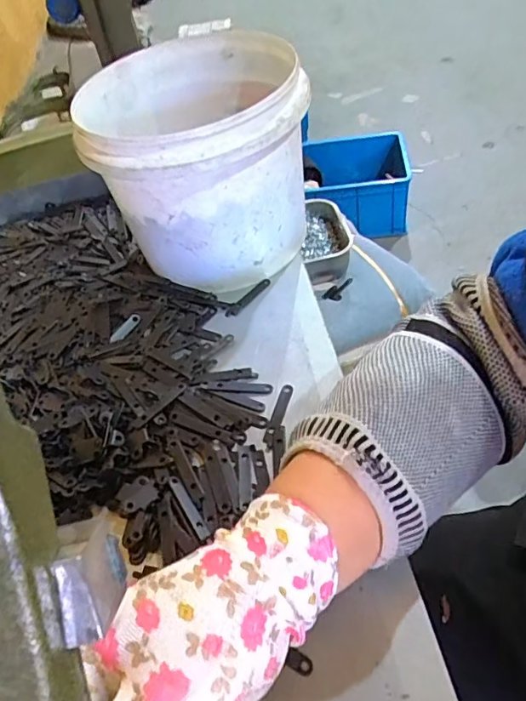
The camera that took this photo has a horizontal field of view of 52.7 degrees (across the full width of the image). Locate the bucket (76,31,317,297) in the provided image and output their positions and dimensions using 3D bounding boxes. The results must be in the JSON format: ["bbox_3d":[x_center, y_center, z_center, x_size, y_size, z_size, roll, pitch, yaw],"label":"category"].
[{"bbox_3d":[-0.055,-0.163,0.476,0.175,0.154,0.187,-6,49,7],"label":"bucket"}]

